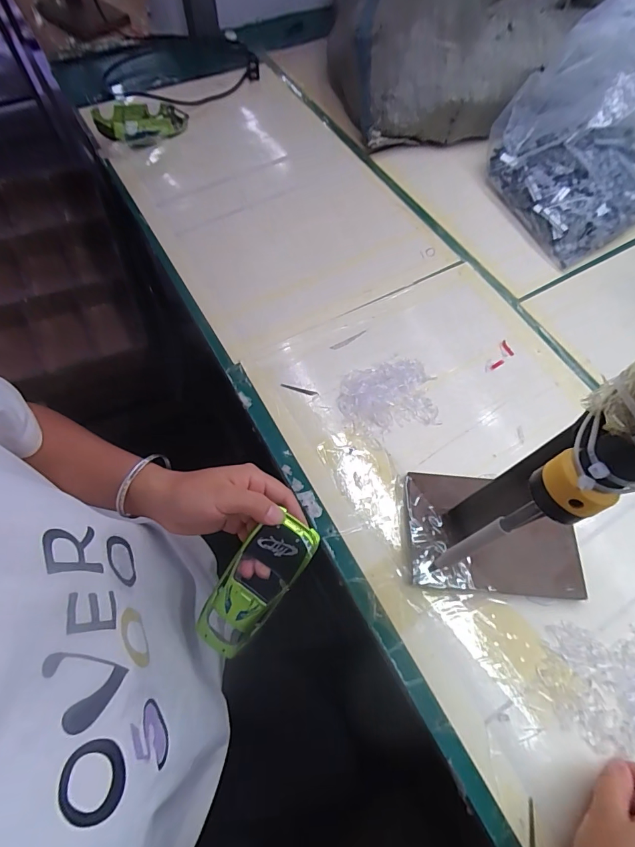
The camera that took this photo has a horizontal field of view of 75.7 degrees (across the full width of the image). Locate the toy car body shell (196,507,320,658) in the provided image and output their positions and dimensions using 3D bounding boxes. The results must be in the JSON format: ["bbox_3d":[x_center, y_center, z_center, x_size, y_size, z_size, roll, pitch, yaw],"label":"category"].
[{"bbox_3d":[-0.053,0.132,0.331,0.047,0.028,0.127,40,97,15],"label":"toy car body shell"}]

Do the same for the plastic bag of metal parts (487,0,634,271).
[{"bbox_3d":[0.362,-0.383,0.507,0.274,0.194,0.227,-40,72,-19],"label":"plastic bag of metal parts"}]

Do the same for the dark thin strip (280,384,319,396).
[{"bbox_3d":[-0.019,-0.036,0.431,0.040,0.004,0.006,16,65,5],"label":"dark thin strip"}]

